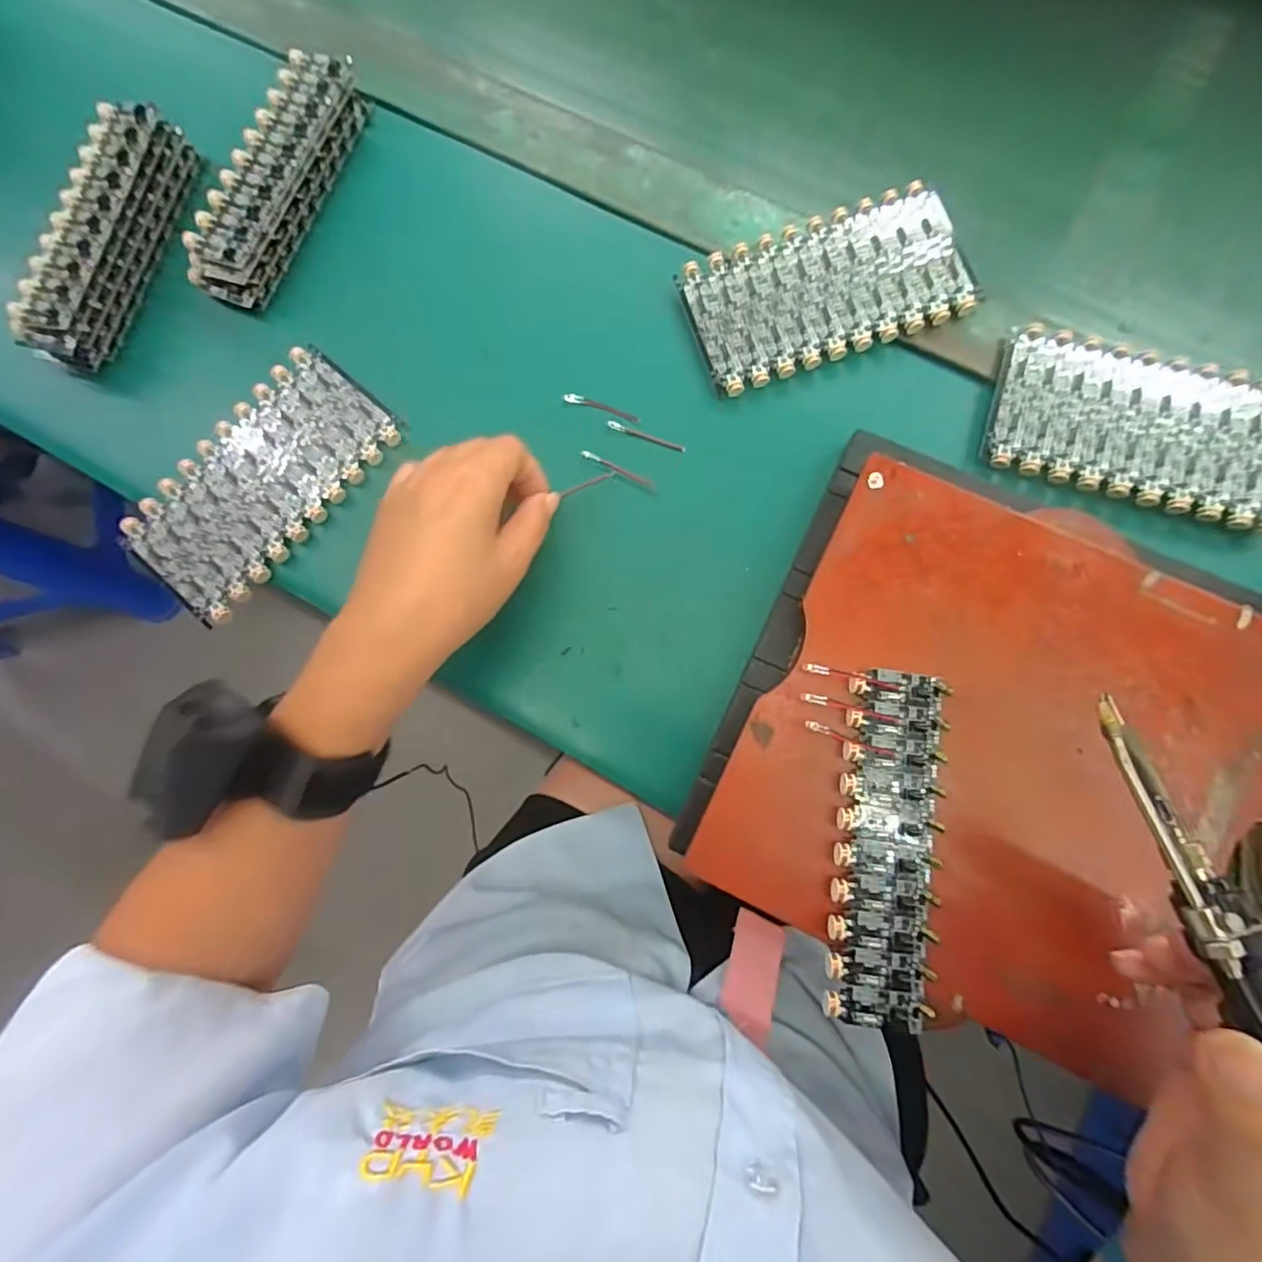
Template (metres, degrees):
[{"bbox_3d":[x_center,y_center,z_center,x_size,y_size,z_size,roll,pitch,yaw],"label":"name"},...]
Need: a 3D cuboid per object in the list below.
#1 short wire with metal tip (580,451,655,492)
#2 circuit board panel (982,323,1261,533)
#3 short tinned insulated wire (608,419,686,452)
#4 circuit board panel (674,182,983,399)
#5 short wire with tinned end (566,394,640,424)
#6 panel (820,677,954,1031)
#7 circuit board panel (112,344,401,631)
[{"bbox_3d":[-0.008,-0.096,0.353,0.049,0.004,0.005,29,83,6],"label":"short wire with metal tip"},{"bbox_3d":[0.286,-0.115,0.337,0.159,0.020,0.091,16,79,5],"label":"circuit board panel"},{"bbox_3d":[0.009,-0.116,0.355,0.047,0.004,0.005,18,82,4],"label":"short tinned insulated wire"},{"bbox_3d":[0.116,-0.206,0.360,0.161,0.013,0.088,-19,79,-2],"label":"circuit board panel"},{"bbox_3d":[-0.017,-0.135,0.358,0.048,0.004,0.007,19,82,4],"label":"short wire with tinned end"},{"bbox_3d":[0.120,0.097,0.277,0.047,0.010,0.154,8,82,3],"label":"panel"},{"bbox_3d":[-0.221,-0.089,0.358,0.089,0.008,0.161,40,82,9],"label":"circuit board panel"}]

